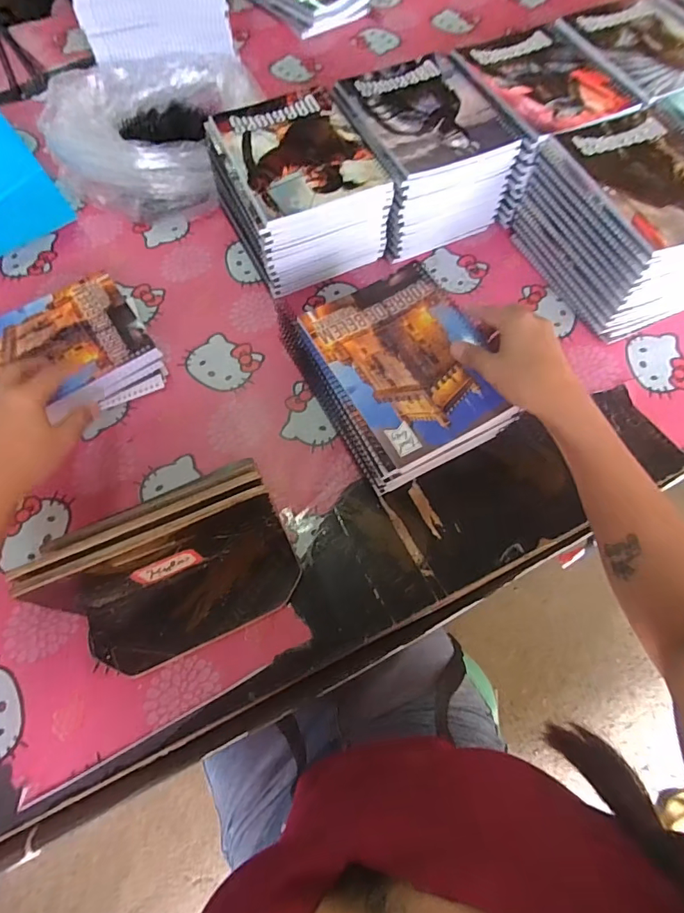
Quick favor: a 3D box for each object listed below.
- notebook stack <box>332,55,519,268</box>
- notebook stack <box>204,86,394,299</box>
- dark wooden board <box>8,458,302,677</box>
[{"bbox_3d":[0.100,-0.386,0.614,0.163,0.120,0.195,-20,66,-8],"label":"notebook stack"},{"bbox_3d":[-0.052,-0.322,0.586,0.163,0.121,0.196,-22,66,-9],"label":"notebook stack"},{"bbox_3d":[-0.137,0.107,0.392,0.194,0.119,0.092,-23,67,-9],"label":"dark wooden board"}]

